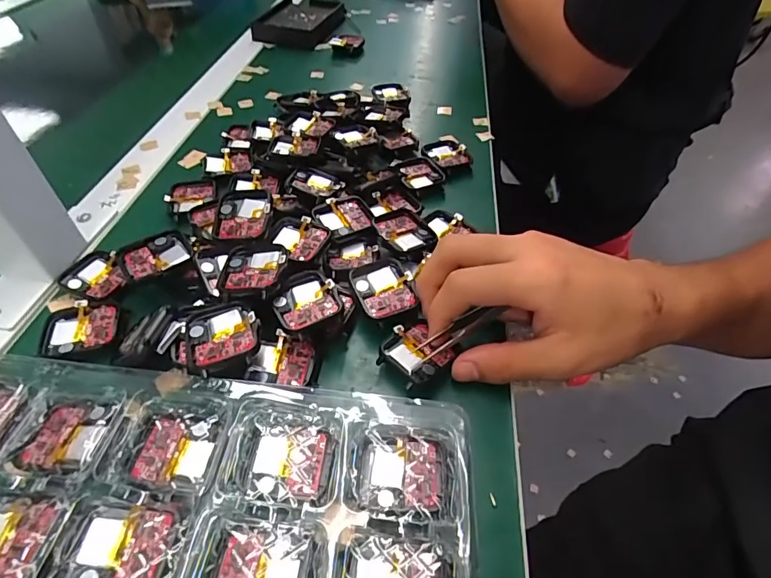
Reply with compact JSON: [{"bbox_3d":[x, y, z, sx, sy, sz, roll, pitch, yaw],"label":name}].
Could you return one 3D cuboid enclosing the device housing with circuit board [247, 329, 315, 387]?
[{"bbox_3d":[-0.059,0.039,0.255,0.035,0.006,0.033,8,47,6],"label":"device housing with circuit board"}]

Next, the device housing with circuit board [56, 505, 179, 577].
[{"bbox_3d":[-0.109,0.108,0.183,0.042,0.008,0.033,4,47,3],"label":"device housing with circuit board"}]

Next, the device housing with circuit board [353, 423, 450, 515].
[{"bbox_3d":[0.008,0.088,0.211,0.043,0.014,0.039,6,47,5],"label":"device housing with circuit board"}]

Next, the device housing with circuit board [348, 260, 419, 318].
[{"bbox_3d":[-0.001,0.000,0.278,0.037,0.011,0.039,-14,49,-13],"label":"device housing with circuit board"}]

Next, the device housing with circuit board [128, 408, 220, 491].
[{"bbox_3d":[-0.102,0.078,0.215,0.034,0.012,0.035,7,47,6],"label":"device housing with circuit board"}]

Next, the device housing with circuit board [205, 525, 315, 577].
[{"bbox_3d":[-0.051,0.117,0.179,0.040,0.013,0.035,5,47,4],"label":"device housing with circuit board"}]

